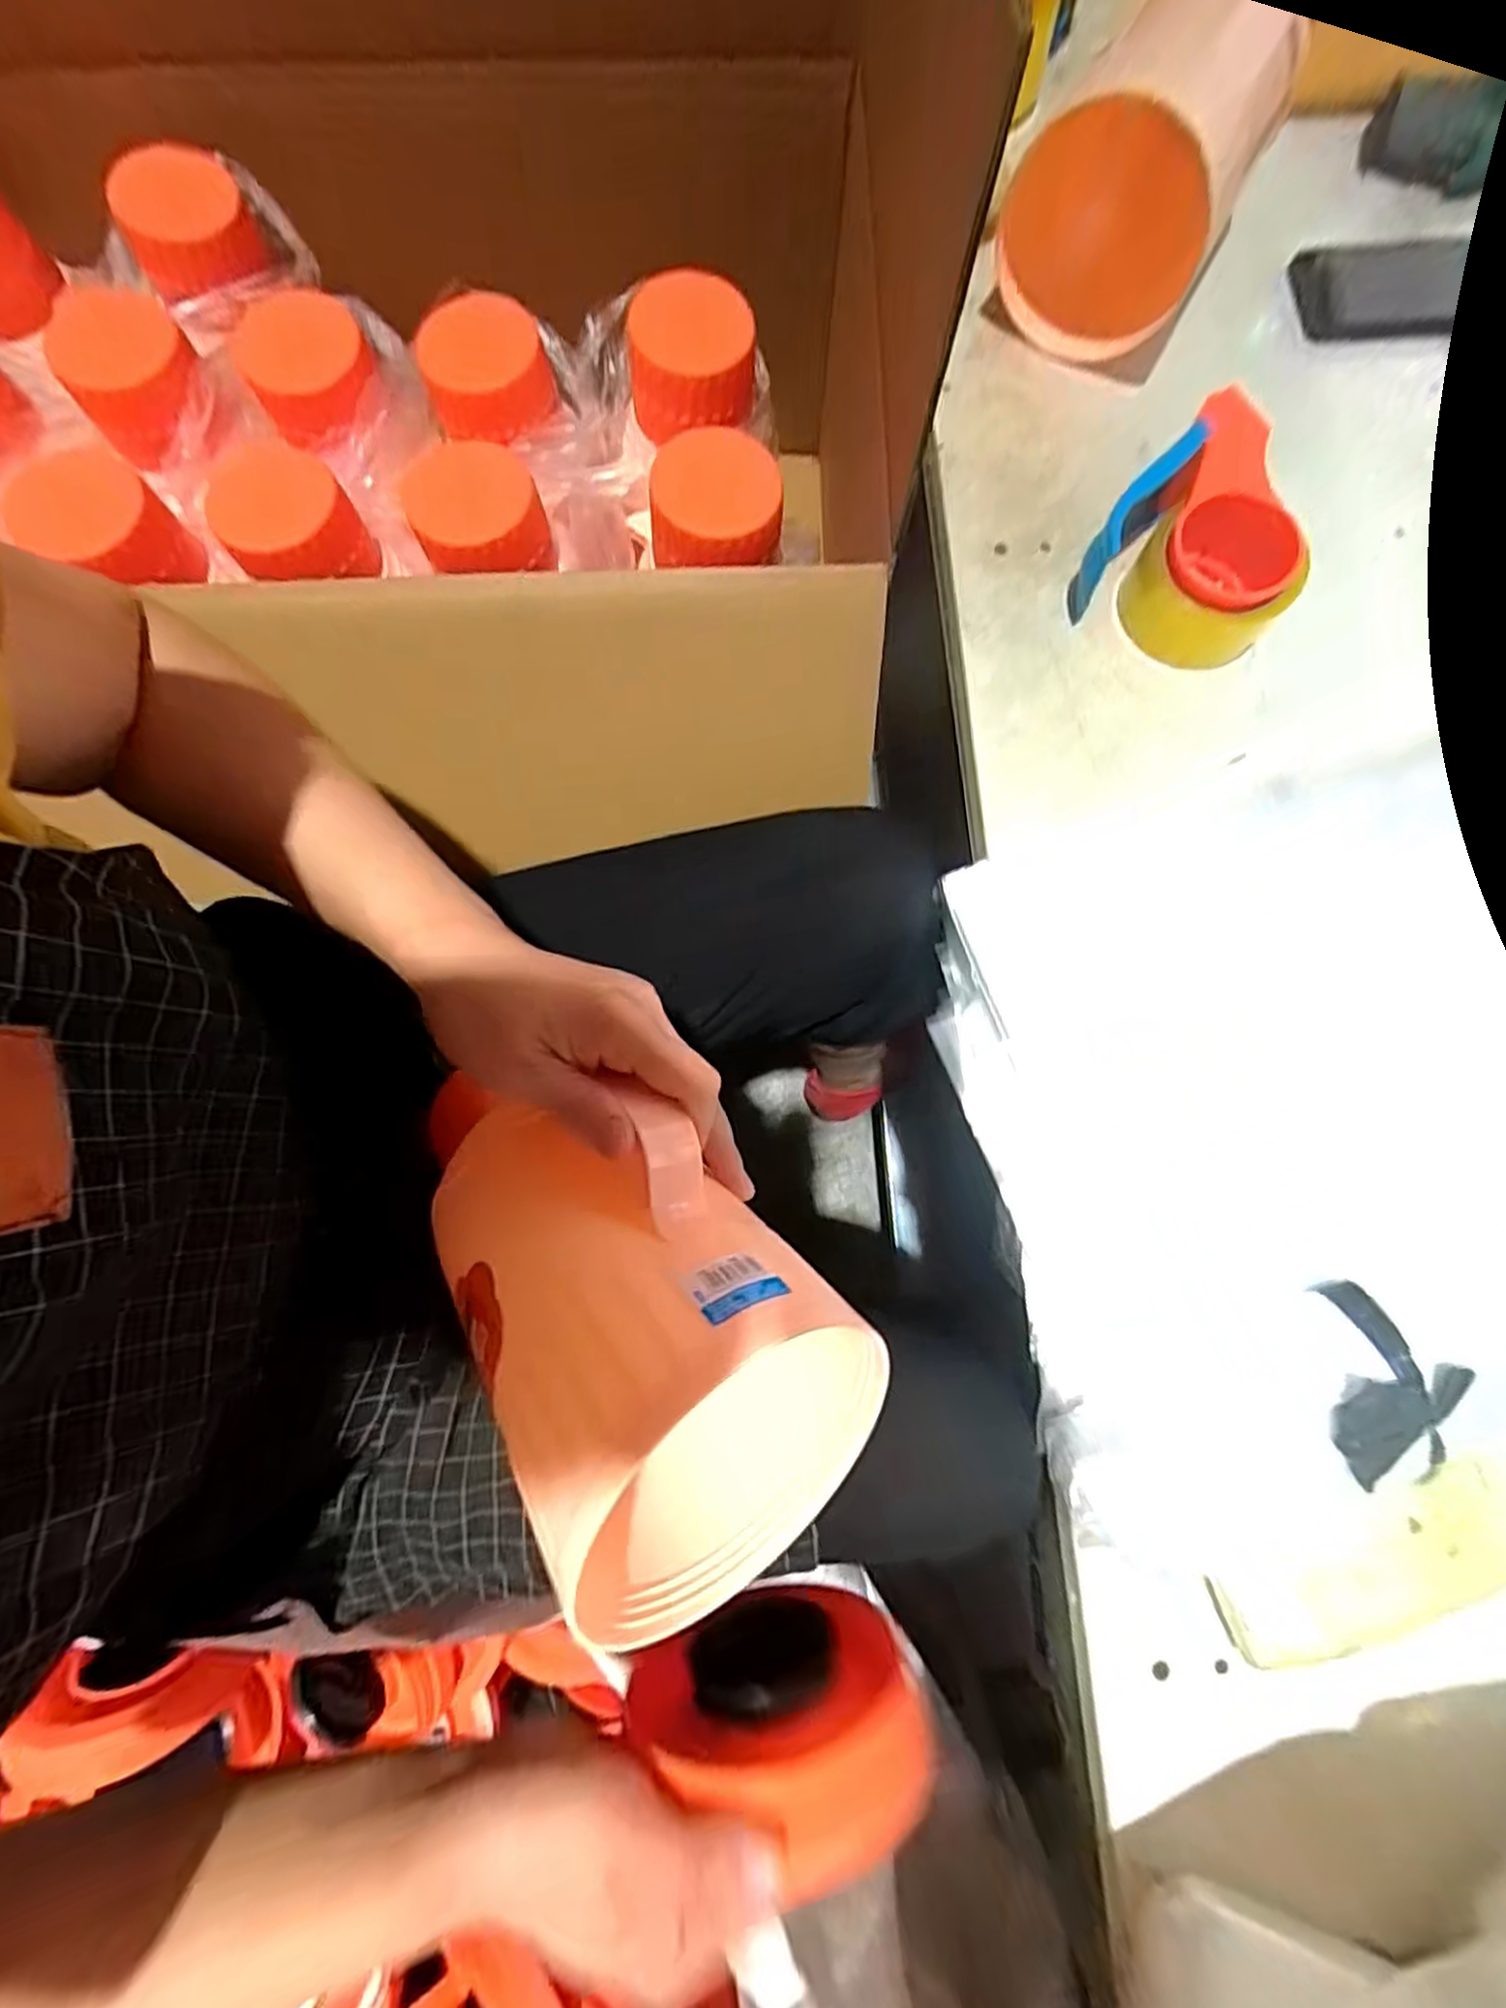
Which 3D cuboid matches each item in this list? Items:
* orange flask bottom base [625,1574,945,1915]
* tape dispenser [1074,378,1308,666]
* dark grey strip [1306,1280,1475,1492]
[{"bbox_3d":[0.009,0.298,0.294,0.119,0.111,0.027,-6,79,-2],"label":"orange flask bottom base"},{"bbox_3d":[0.296,-0.296,0.460,0.123,0.066,0.128,38,81,6],"label":"tape dispenser"},{"bbox_3d":[0.321,0.195,0.362,0.064,0.035,0.090,5,79,0],"label":"dark grey strip"}]

